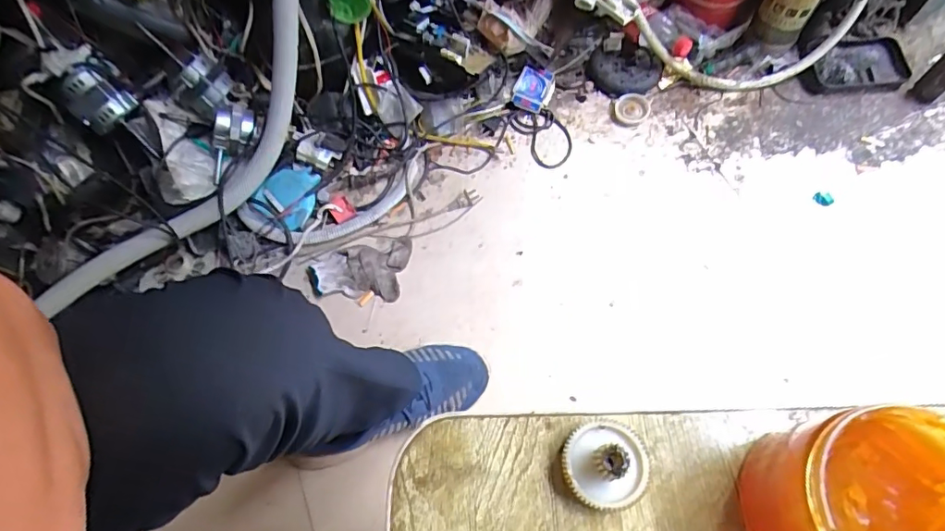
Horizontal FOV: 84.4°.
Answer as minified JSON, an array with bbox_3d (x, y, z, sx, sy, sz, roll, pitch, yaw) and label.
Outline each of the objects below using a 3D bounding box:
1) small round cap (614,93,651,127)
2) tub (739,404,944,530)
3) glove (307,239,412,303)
[{"bbox_3d":[0.287,-0.280,0.934,0.058,0.011,0.071,28,71,15],"label":"small round cap"},{"bbox_3d":[0.181,0.113,0.241,0.086,0.071,0.082,-5,65,0],"label":"tub"},{"bbox_3d":[-0.183,0.003,0.828,0.161,0.026,0.092,2,67,5],"label":"glove"}]

